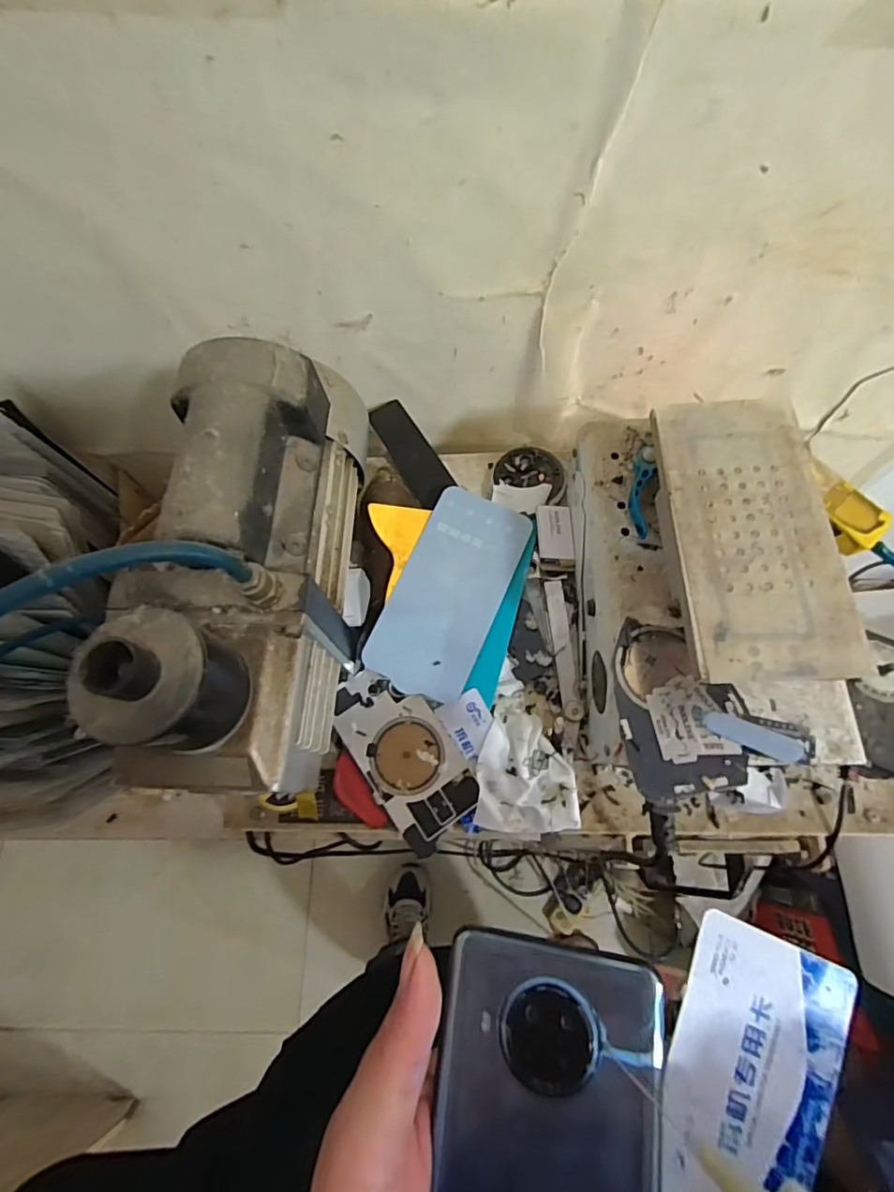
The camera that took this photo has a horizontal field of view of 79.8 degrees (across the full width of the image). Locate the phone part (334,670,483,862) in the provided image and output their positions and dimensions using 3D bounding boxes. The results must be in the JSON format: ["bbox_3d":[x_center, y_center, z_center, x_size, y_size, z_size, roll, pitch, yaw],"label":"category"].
[{"bbox_3d":[-0.030,0.109,0.382,0.065,0.011,0.122,-35,71,-11],"label":"phone part"}]

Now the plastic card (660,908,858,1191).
[{"bbox_3d":[0.102,0.160,0.180,0.052,0.004,0.084,22,77,7],"label":"plastic card"}]

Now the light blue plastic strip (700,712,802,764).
[{"bbox_3d":[0.170,0.078,0.297,0.051,0.006,0.013,21,71,10],"label":"light blue plastic strip"}]

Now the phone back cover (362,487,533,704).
[{"bbox_3d":[0.003,-0.005,0.405,0.078,0.005,0.160,23,74,4],"label":"phone back cover"}]

